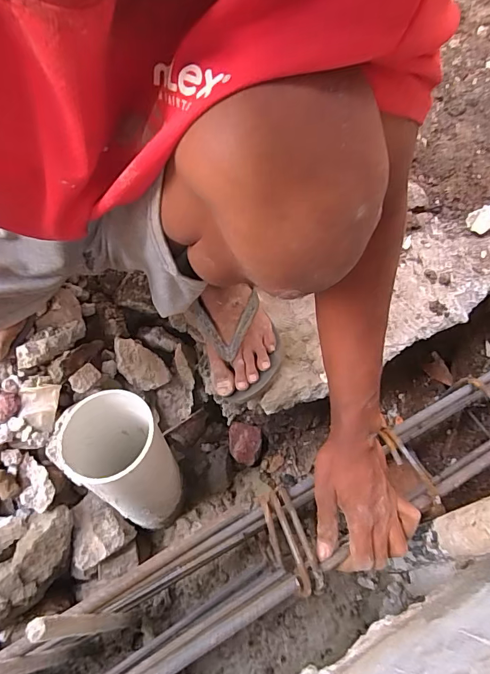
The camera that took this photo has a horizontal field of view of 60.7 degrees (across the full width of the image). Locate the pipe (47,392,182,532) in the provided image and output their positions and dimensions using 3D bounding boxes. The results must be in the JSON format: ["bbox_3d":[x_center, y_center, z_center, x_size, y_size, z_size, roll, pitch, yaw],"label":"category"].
[{"bbox_3d":[-0.162,0.182,0.589,0.106,0.251,0.114,1,58,-1],"label":"pipe"}]

